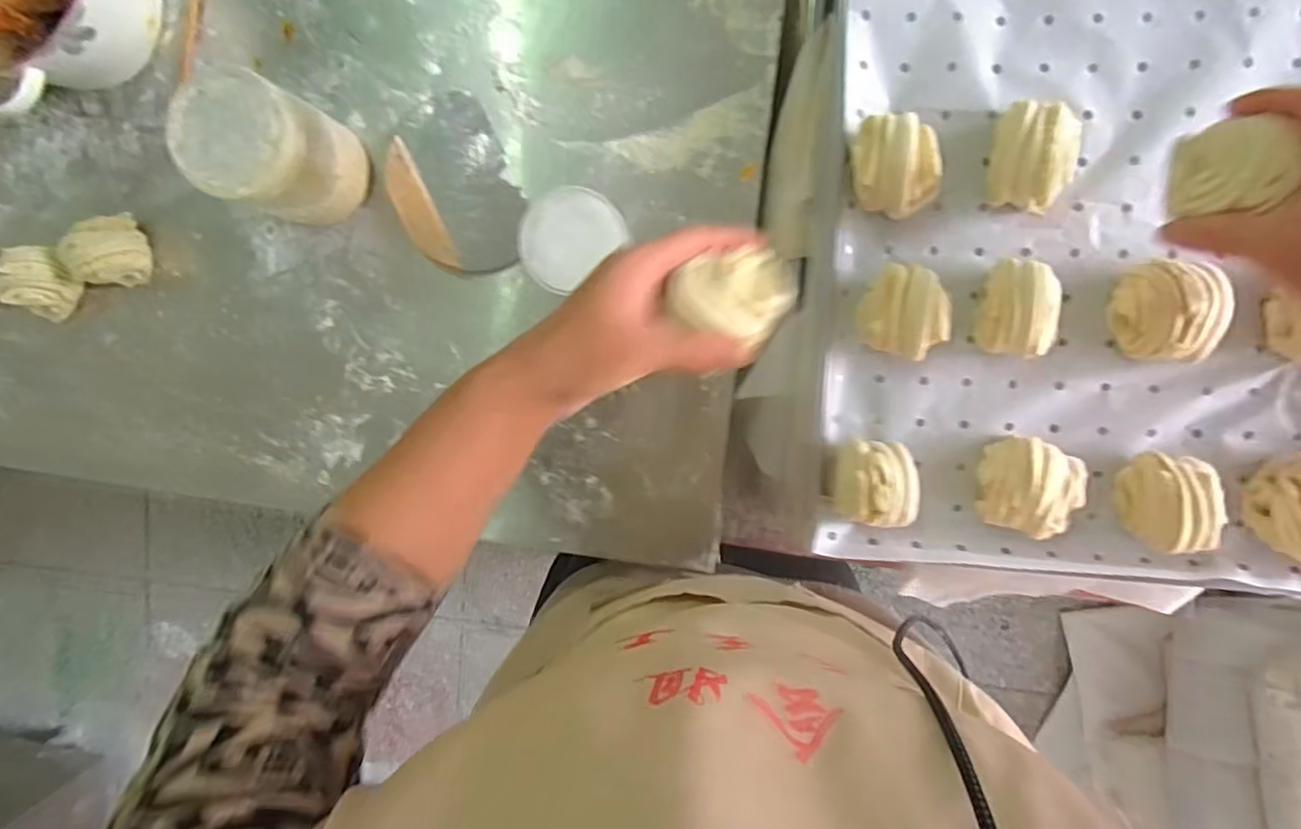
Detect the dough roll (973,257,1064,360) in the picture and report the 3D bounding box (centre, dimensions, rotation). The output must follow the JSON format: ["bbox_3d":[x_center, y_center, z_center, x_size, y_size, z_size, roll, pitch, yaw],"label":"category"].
[{"bbox_3d":[0.270,-0.076,0.472,0.056,0.043,0.069,9,97,5],"label":"dough roll"}]

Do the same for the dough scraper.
[{"bbox_3d":[-0.176,-0.201,0.586,0.103,0.017,0.155,-26,92,8],"label":"dough scraper"}]

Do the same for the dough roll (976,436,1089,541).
[{"bbox_3d":[0.286,0.056,0.486,0.069,0.041,0.074,1,96,6],"label":"dough roll"}]

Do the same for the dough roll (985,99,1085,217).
[{"bbox_3d":[0.274,-0.183,0.462,0.049,0.049,0.068,-1,96,7],"label":"dough roll"}]

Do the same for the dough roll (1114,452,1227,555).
[{"bbox_3d":[0.377,0.064,0.466,0.052,0.046,0.071,-8,95,7],"label":"dough roll"}]

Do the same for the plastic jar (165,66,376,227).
[{"bbox_3d":[-0.310,-0.216,0.544,0.086,0.126,0.091,1,96,6],"label":"plastic jar"}]

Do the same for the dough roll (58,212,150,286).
[{"bbox_3d":[-0.510,-0.153,0.606,0.059,0.055,0.060,-16,94,8],"label":"dough roll"}]

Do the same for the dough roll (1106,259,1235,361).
[{"bbox_3d":[0.367,-0.074,0.461,0.056,0.050,0.069,1,96,6],"label":"dough roll"}]

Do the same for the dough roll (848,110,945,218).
[{"bbox_3d":[0.177,-0.183,0.471,0.059,0.046,0.070,-14,94,8],"label":"dough roll"}]

